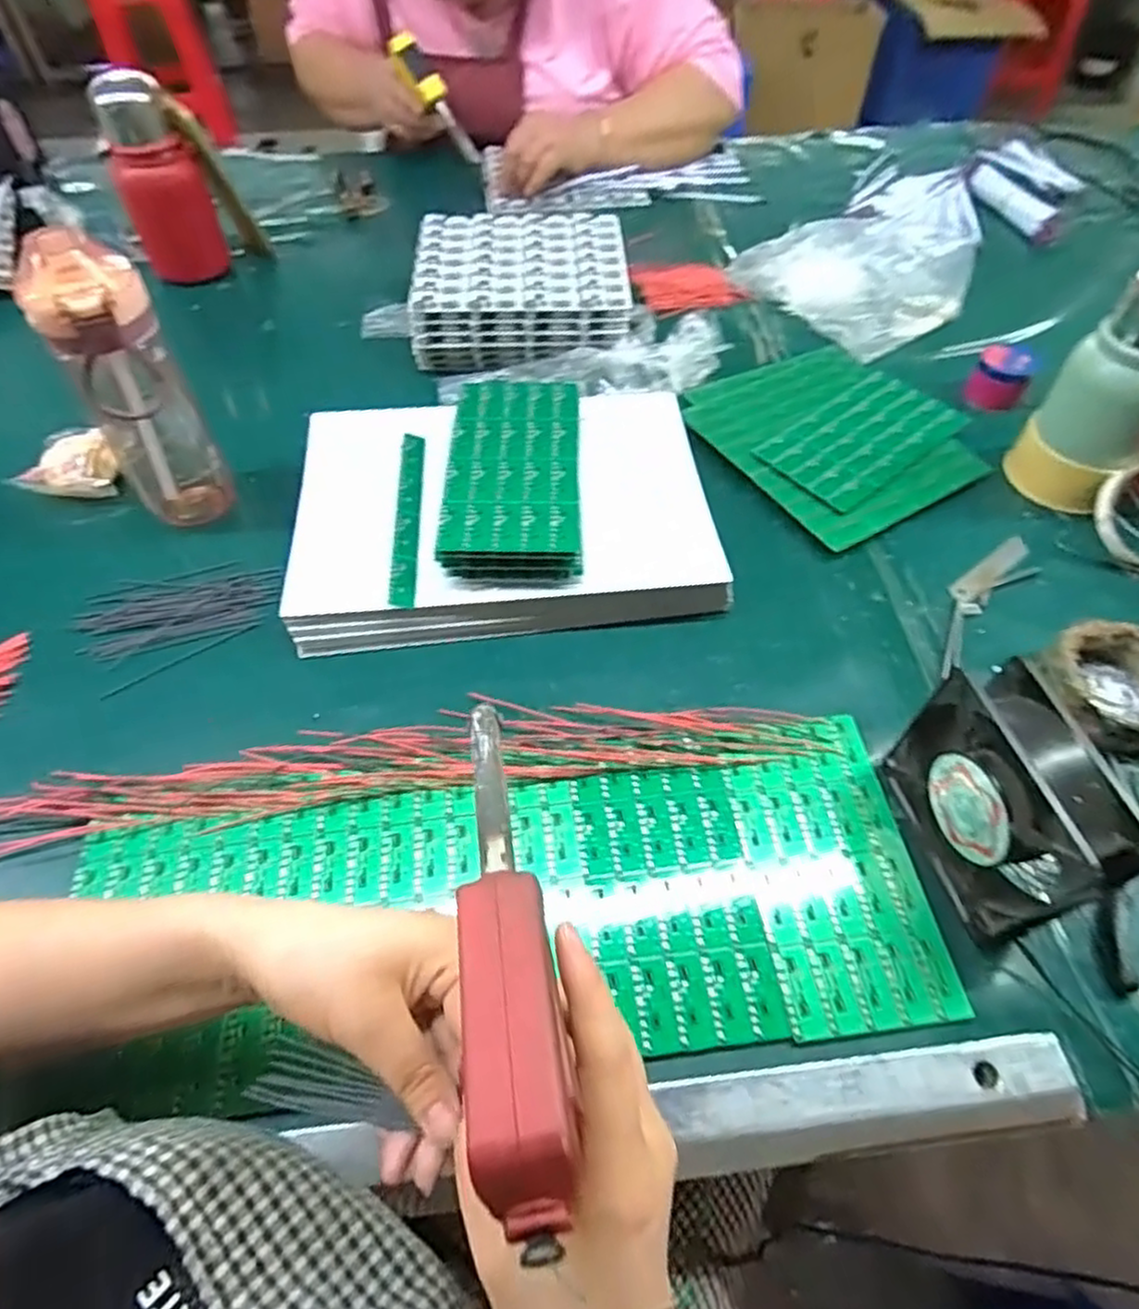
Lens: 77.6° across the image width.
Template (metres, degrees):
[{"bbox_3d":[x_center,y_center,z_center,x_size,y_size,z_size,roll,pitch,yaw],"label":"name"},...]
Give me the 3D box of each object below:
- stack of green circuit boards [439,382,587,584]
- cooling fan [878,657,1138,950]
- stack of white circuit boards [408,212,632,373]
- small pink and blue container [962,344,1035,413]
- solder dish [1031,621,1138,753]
[{"bbox_3d":[-0.043,-0.141,0.553,0.100,0.033,0.185,1,55,-1],"label":"stack of green circuit boards"},{"bbox_3d":[0.243,0.084,0.402,0.051,0.114,0.124,-12,56,-9],"label":"cooling fan"},{"bbox_3d":[-0.055,-0.389,0.746,0.220,0.066,0.184,-5,55,-5],"label":"stack of white circuit boards"},{"bbox_3d":[0.419,-0.268,0.687,0.053,0.044,0.057,29,59,17],"label":"small pink and blue container"},{"bbox_3d":[0.375,0.022,0.489,0.086,0.041,0.083,1,55,-1],"label":"solder dish"}]

